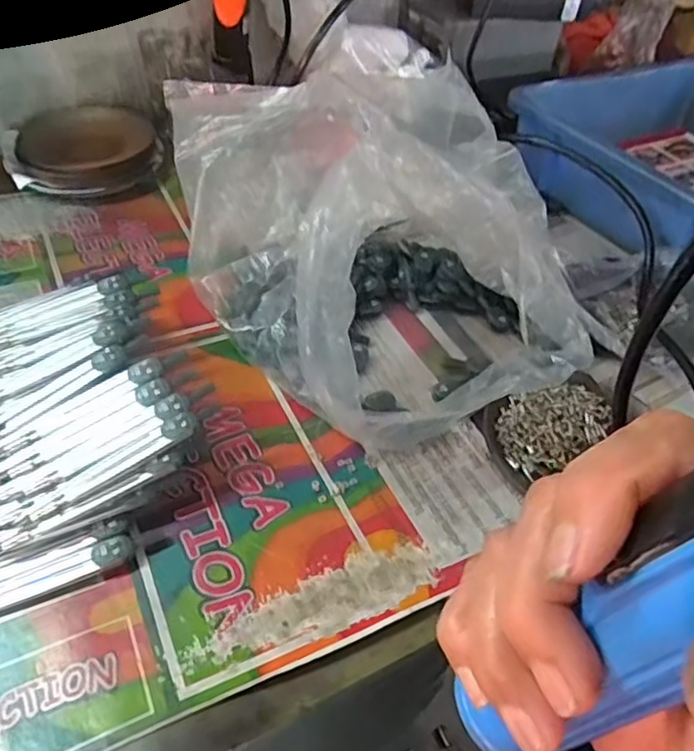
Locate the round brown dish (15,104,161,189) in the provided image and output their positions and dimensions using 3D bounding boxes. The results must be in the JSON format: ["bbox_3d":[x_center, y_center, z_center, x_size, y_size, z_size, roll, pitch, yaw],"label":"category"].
[{"bbox_3d":[-0.232,-0.206,0.572,0.115,0.031,0.107,-7,47,-14],"label":"round brown dish"}]

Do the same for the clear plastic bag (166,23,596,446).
[{"bbox_3d":[0.018,-0.099,0.441,0.248,0.109,0.302,-7,47,-13],"label":"clear plastic bag"}]

